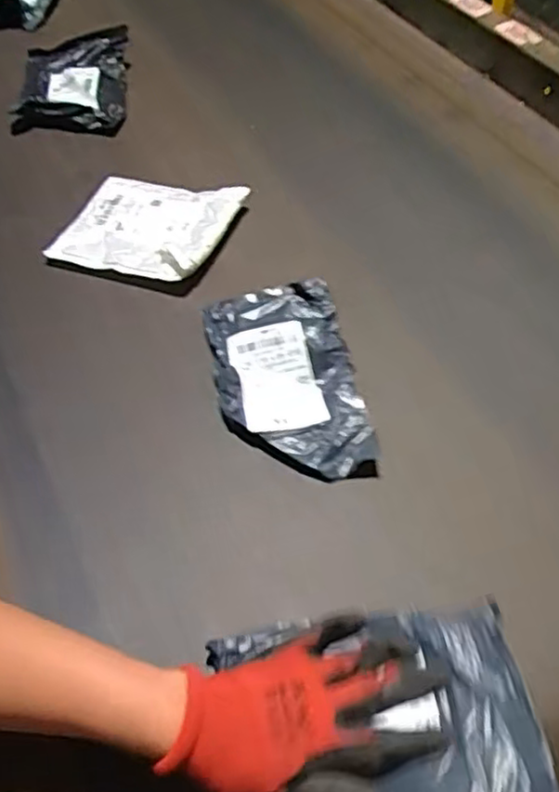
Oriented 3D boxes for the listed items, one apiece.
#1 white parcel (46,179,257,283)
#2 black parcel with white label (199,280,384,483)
[{"bbox_3d":[-0.145,-0.194,0.774,0.171,0.031,0.152,13,54,8],"label":"white parcel"},{"bbox_3d":[0.006,-0.015,0.655,0.127,0.040,0.204,-9,54,-7],"label":"black parcel with white label"}]

